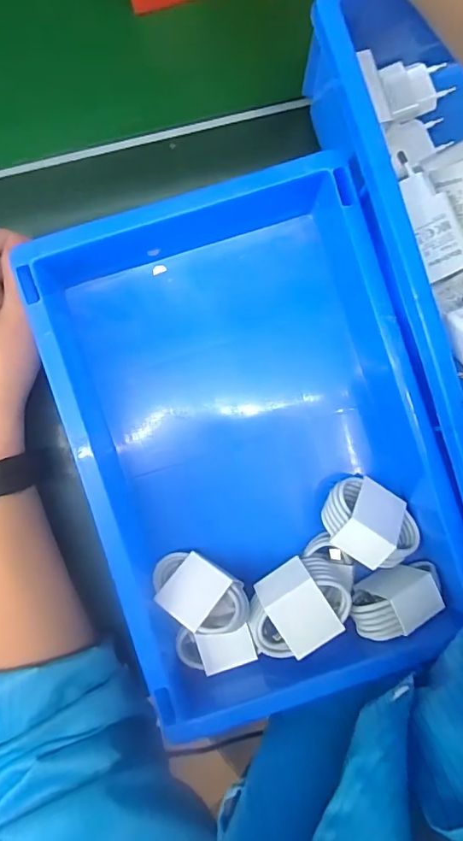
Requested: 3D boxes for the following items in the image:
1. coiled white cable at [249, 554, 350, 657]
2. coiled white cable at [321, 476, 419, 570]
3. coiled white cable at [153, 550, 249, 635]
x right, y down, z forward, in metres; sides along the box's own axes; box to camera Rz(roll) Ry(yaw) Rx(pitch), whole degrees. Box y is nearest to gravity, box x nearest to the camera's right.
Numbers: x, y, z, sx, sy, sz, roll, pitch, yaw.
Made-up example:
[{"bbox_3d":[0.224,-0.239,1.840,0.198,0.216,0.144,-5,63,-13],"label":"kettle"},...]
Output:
[{"bbox_3d":[0.043,0.118,0.308,0.067,0.019,0.049,-35,86,-3],"label":"coiled white cable"},{"bbox_3d":[0.091,0.070,0.330,0.062,0.028,0.050,18,53,-15],"label":"coiled white cable"},{"bbox_3d":[-0.020,0.115,0.313,0.064,0.024,0.042,13,52,23],"label":"coiled white cable"}]

